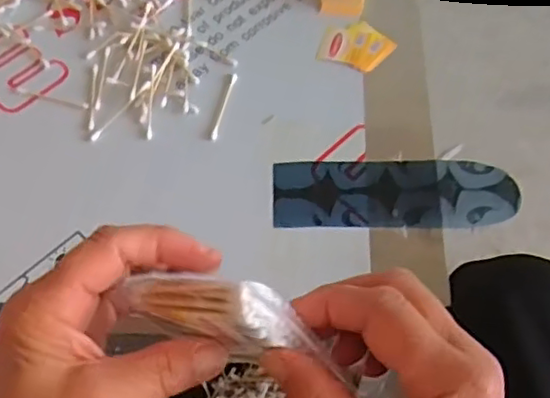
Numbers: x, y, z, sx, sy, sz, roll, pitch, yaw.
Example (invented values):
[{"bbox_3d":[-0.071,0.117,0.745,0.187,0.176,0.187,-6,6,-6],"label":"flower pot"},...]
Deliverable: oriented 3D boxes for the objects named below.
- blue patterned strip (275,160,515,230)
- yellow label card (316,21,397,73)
[{"bbox_3d":[0.097,-0.004,0.514,0.192,0.008,0.061,-2,61,3],"label":"blue patterned strip"},{"bbox_3d":[0.075,-0.141,0.583,0.063,0.005,0.049,21,65,14],"label":"yellow label card"}]

